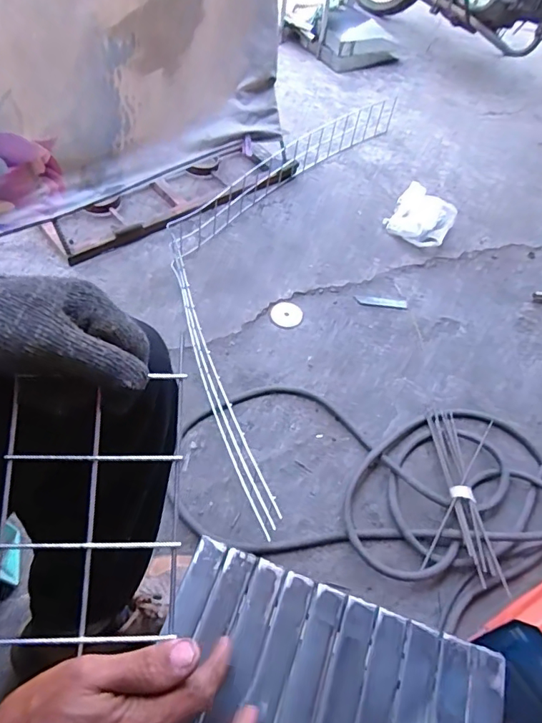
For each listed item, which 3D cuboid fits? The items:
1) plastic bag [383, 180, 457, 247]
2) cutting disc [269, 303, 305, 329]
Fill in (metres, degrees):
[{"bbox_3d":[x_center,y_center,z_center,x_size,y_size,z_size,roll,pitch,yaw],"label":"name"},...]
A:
[{"bbox_3d":[0.406,-0.392,1.299,0.163,0.051,0.206,28,55,15],"label":"plastic bag"},{"bbox_3d":[0.035,-0.102,1.084,0.073,0.007,0.073,4,60,-8],"label":"cutting disc"}]

